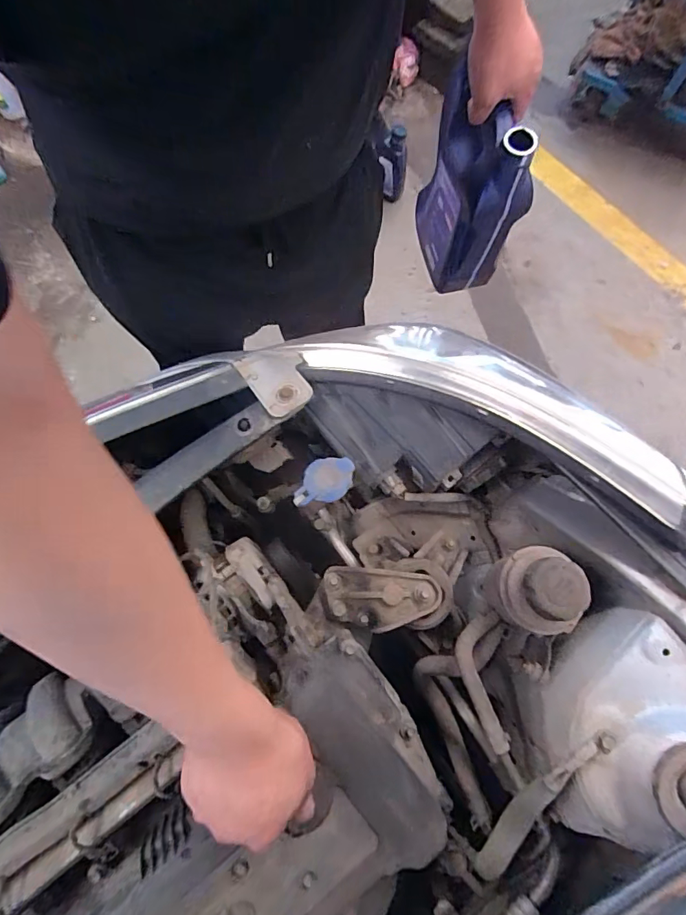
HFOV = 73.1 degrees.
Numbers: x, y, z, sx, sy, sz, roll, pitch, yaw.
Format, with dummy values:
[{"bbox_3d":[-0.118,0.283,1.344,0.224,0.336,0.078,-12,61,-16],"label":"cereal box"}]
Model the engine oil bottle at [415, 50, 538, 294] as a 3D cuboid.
[{"bbox_3d":[0.197,-0.417,0.726,0.095,0.287,0.182,-13,74,-3],"label":"engine oil bottle"}]

